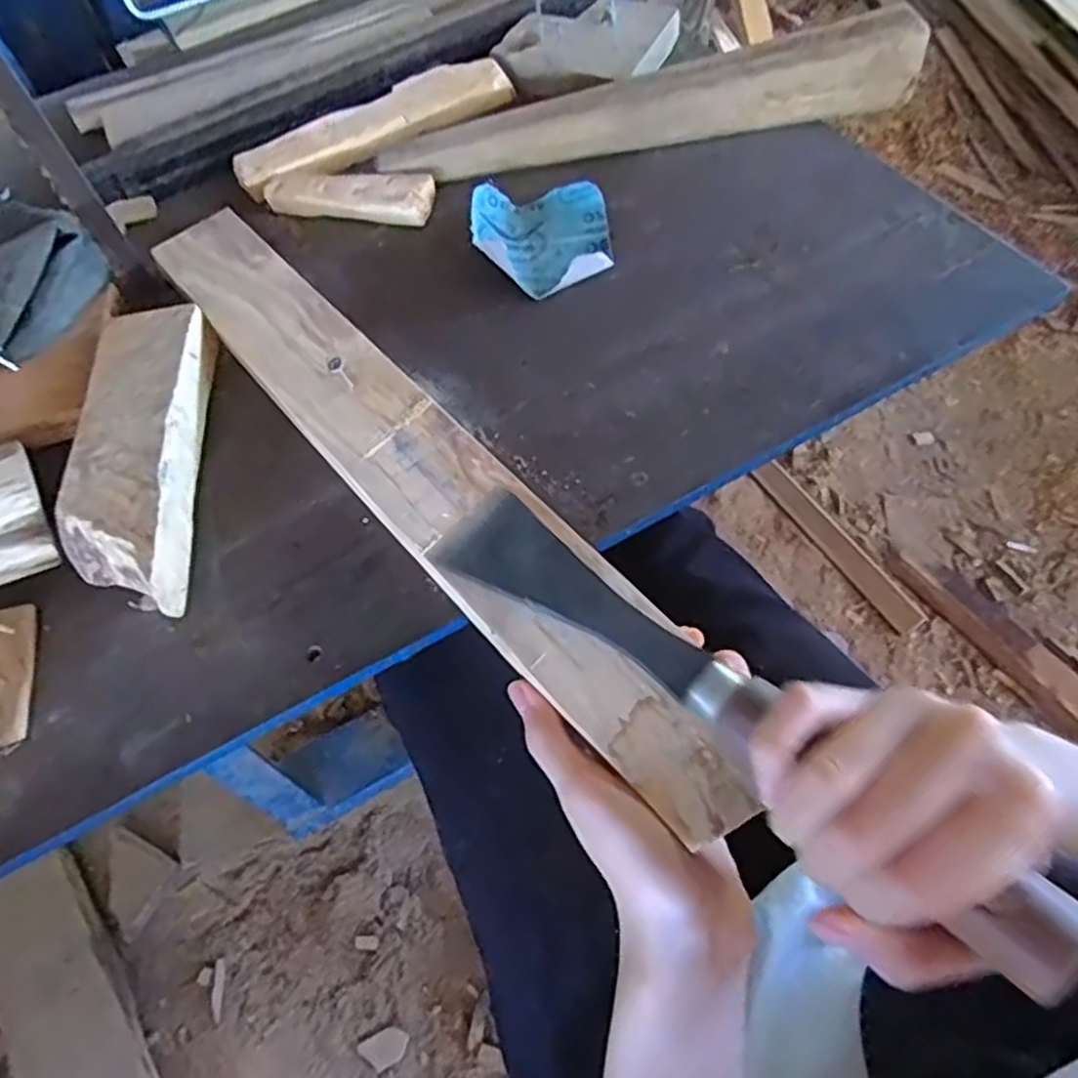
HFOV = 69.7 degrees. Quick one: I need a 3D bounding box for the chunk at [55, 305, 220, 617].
[{"bbox_3d":[-0.208,-0.048,0.401,0.058,0.033,0.190,-10,57,1],"label":"chunk"}]

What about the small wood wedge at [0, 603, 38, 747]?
[{"bbox_3d":[-0.243,0.062,0.357,0.017,0.007,0.068,-15,57,-2],"label":"small wood wedge"}]

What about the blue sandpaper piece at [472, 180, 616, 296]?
[{"bbox_3d":[0.002,-0.189,0.487,0.085,0.016,0.094,-7,57,3],"label":"blue sandpaper piece"}]

